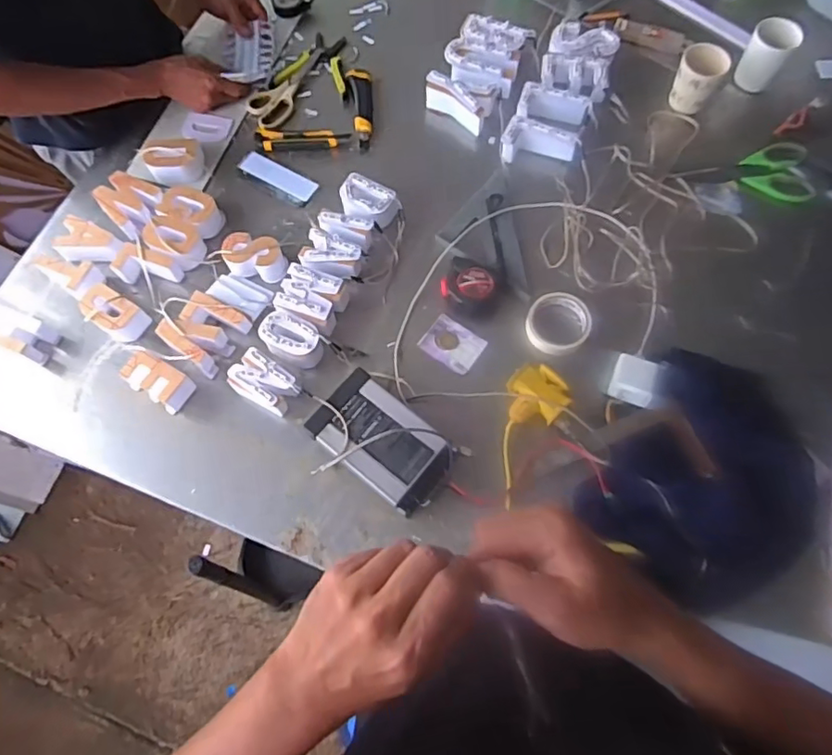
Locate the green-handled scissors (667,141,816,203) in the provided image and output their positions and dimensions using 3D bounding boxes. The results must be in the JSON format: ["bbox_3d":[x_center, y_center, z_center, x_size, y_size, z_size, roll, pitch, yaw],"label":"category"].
[{"bbox_3d":[0.533,-0.335,0.941,0.207,0.020,0.122,3,66,2],"label":"green-handled scissors"}]

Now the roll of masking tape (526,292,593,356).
[{"bbox_3d":[0.209,-0.080,0.836,0.097,0.023,0.085,-7,66,-3],"label":"roll of masking tape"}]

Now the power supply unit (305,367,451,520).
[{"bbox_3d":[-0.044,0.087,0.763,0.186,0.049,0.114,38,74,12],"label":"power supply unit"}]

